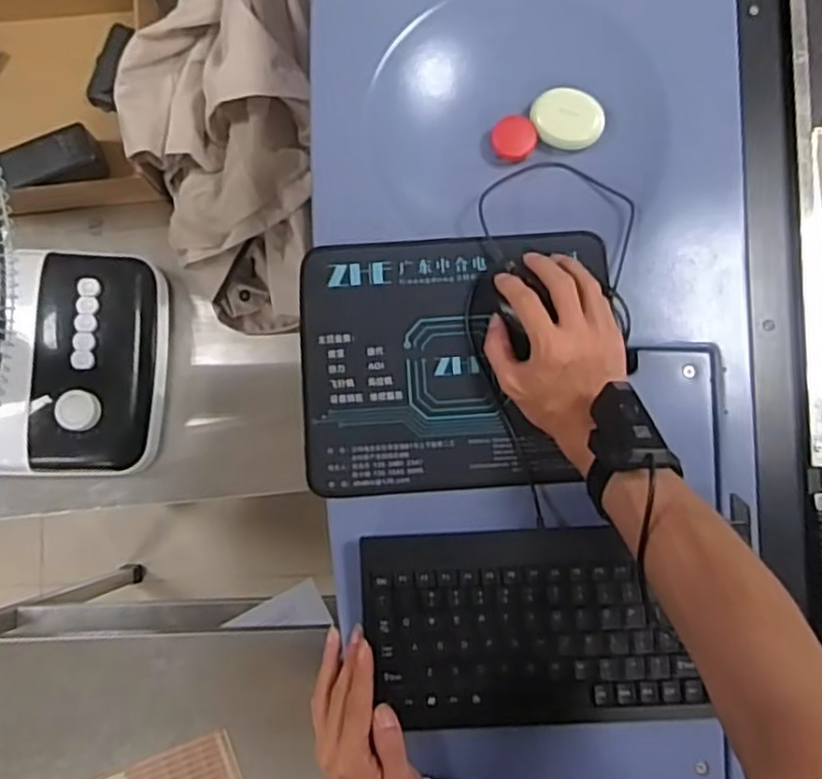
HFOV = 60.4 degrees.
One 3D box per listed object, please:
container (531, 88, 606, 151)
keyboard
[{"bbox_3d":[0.136,-0.234,0.611,0.062,0.016,0.046,26,87,3],"label":"container"},{"bbox_3d":[0.087,0.182,0.538,0.237,0.014,0.148,-4,86,1],"label":"keyboard"}]

